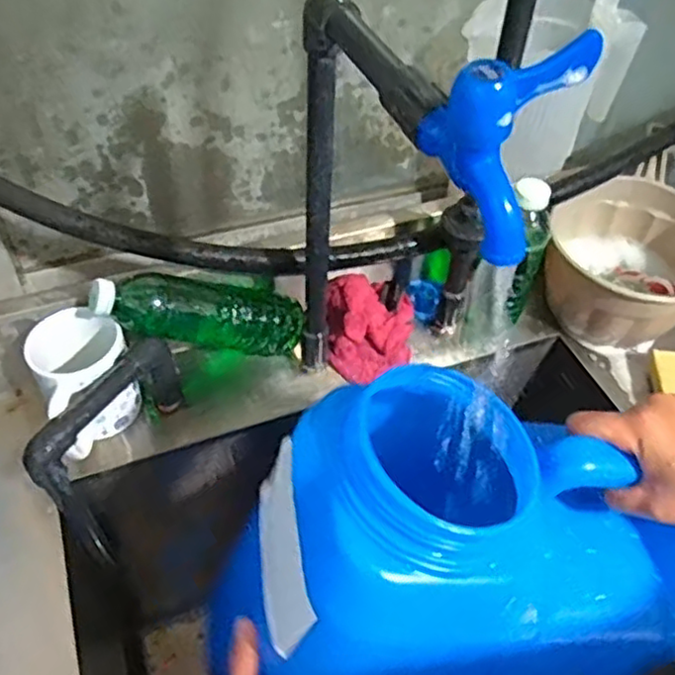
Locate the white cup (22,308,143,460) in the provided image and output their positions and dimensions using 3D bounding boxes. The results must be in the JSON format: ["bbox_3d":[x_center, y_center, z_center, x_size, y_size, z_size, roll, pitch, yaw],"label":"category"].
[{"bbox_3d":[-0.224,0.038,0.618,0.082,0.083,0.101,-23,52,-22],"label":"white cup"}]

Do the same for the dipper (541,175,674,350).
[{"bbox_3d":[0.295,-0.071,0.711,0.159,0.105,0.170,1,47,-1],"label":"dipper"}]

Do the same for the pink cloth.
[{"bbox_3d":[0.032,-0.011,0.695,0.089,0.060,0.102,4,47,2],"label":"pink cloth"}]

